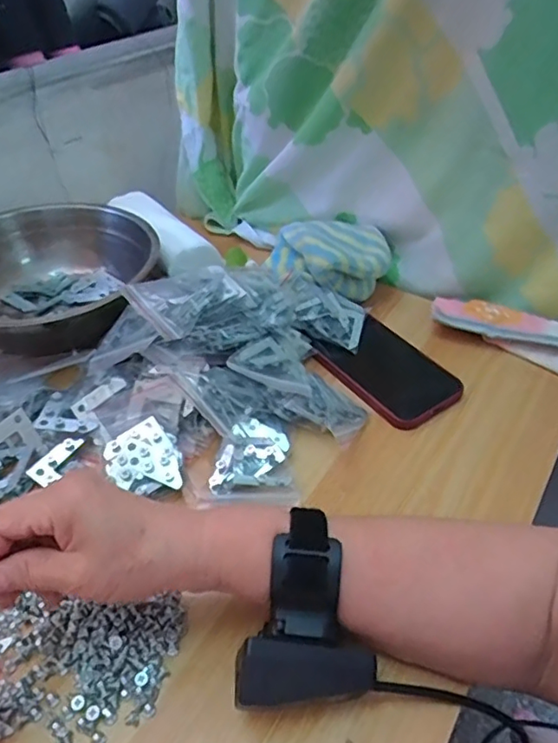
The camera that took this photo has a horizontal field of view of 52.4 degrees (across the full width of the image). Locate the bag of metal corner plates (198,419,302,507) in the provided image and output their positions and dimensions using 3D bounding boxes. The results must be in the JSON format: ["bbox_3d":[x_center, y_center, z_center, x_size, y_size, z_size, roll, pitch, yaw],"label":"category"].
[{"bbox_3d":[-0.021,0.064,0.411,0.063,0.023,0.064,-4,45,0],"label":"bag of metal corner plates"}]

